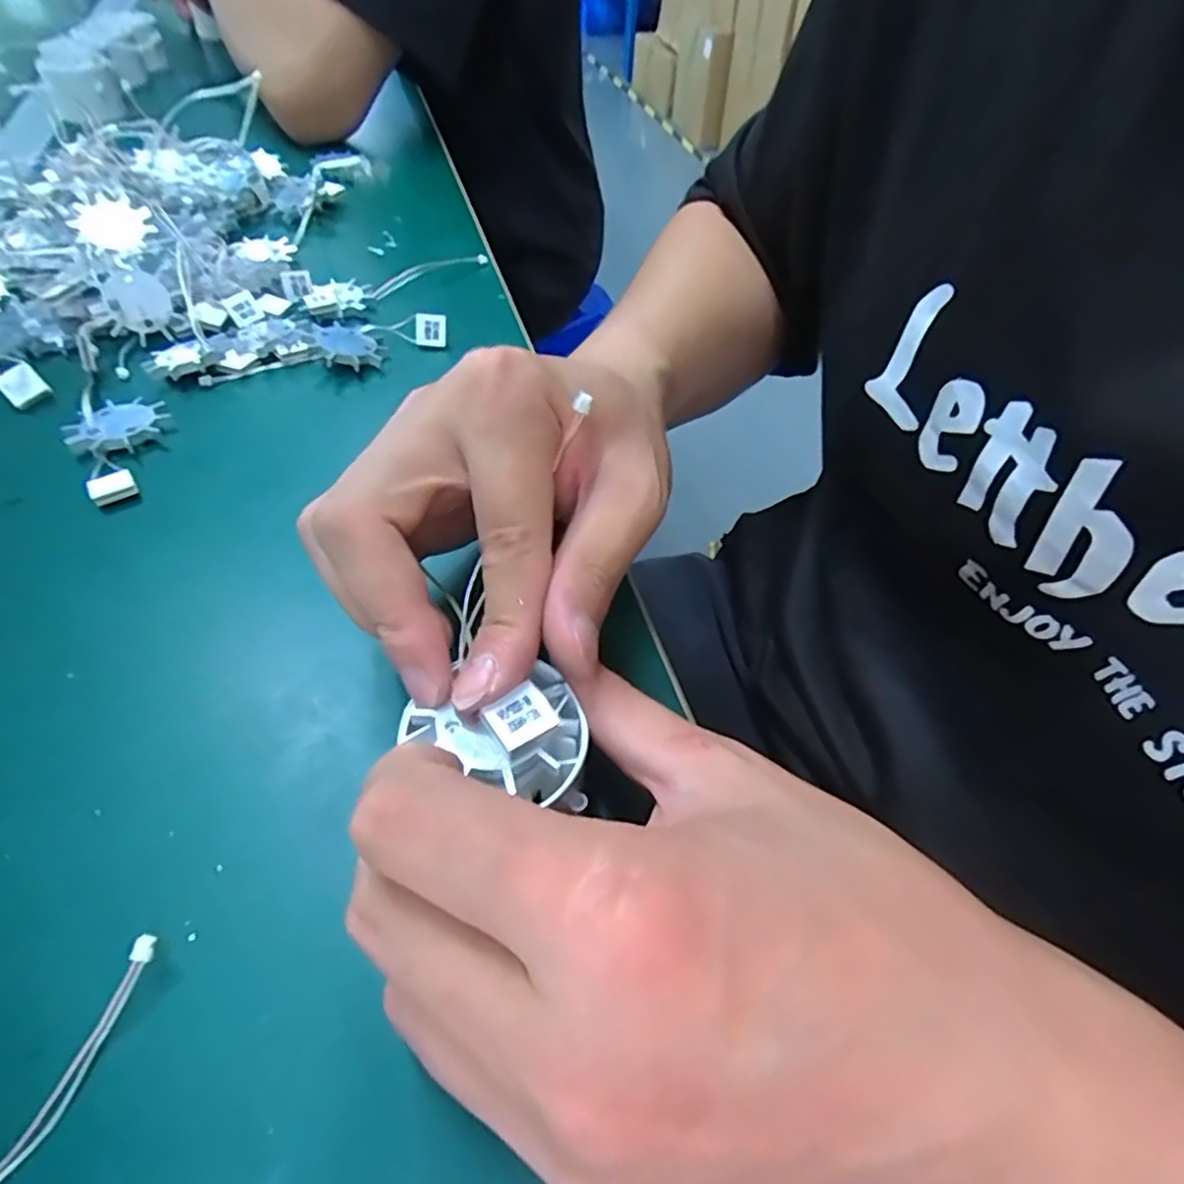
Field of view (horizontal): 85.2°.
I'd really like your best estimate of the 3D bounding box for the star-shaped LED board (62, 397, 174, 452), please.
[{"bbox_3d":[-0.208,-0.075,0.284,0.032,0.006,0.037,12,52,6],"label":"star-shaped LED board"}]

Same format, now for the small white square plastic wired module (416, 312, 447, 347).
[{"bbox_3d":[-0.086,-0.139,0.342,0.016,0.017,0.004,2,30,-9],"label":"small white square plastic wired module"}]

